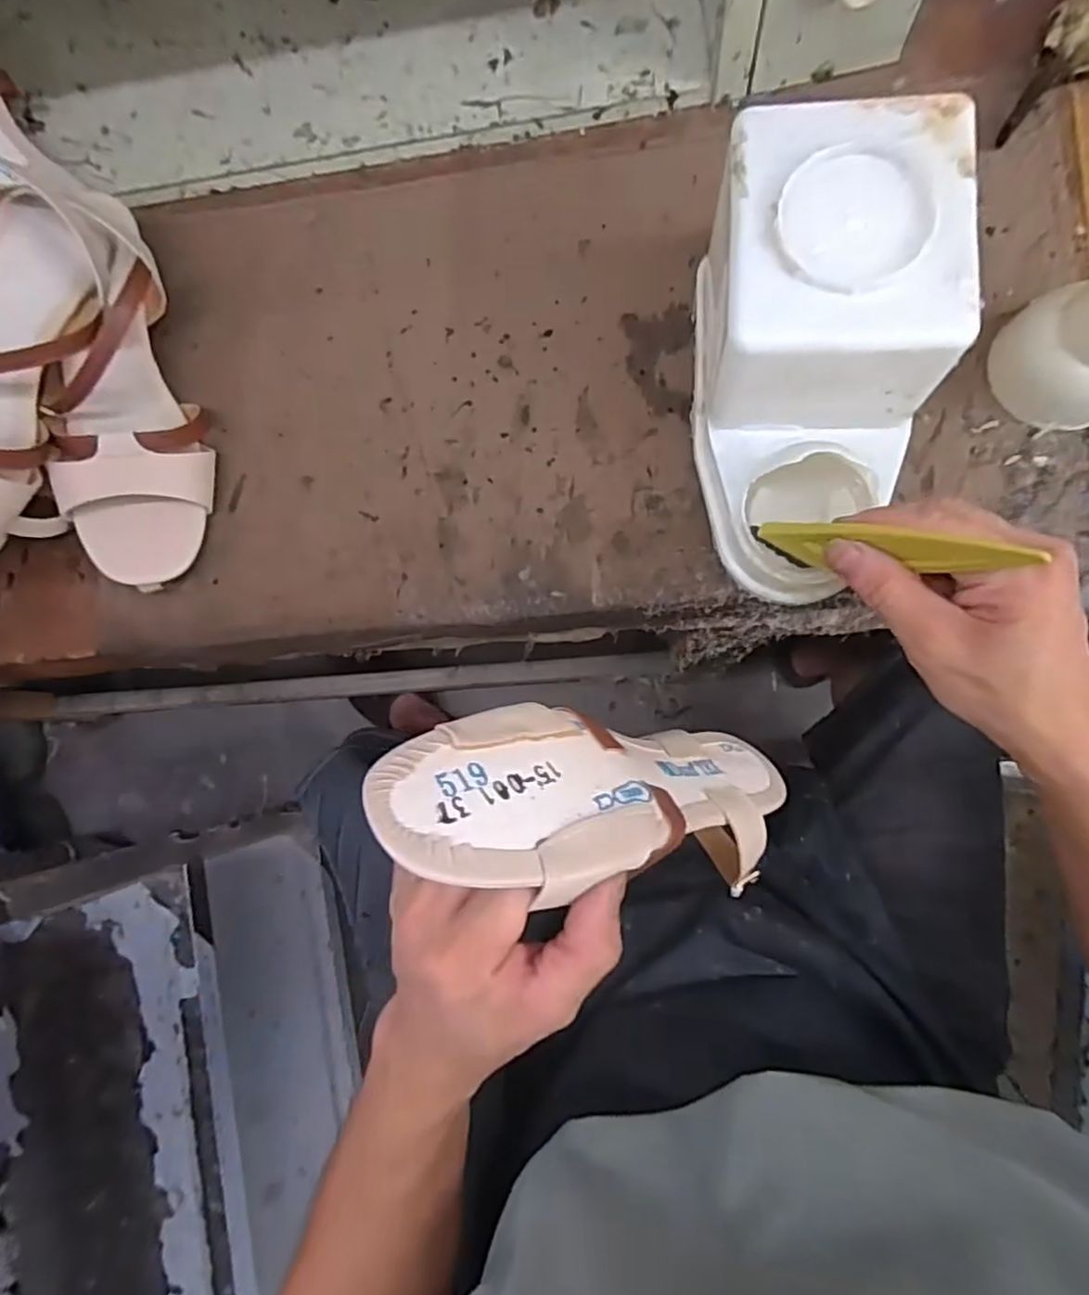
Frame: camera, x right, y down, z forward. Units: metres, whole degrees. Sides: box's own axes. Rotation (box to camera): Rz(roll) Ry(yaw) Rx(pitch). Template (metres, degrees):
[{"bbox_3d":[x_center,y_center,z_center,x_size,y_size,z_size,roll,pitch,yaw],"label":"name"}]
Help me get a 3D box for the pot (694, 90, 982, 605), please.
[{"bbox_3d":[0.128,-0.130,0.339,0.108,0.116,0.193,5,85,8],"label":"pot"}]

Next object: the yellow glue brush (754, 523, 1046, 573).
[{"bbox_3d":[0.145,-0.042,0.300,0.025,0.125,0.012,25,88,-29],"label":"yellow glue brush"}]

